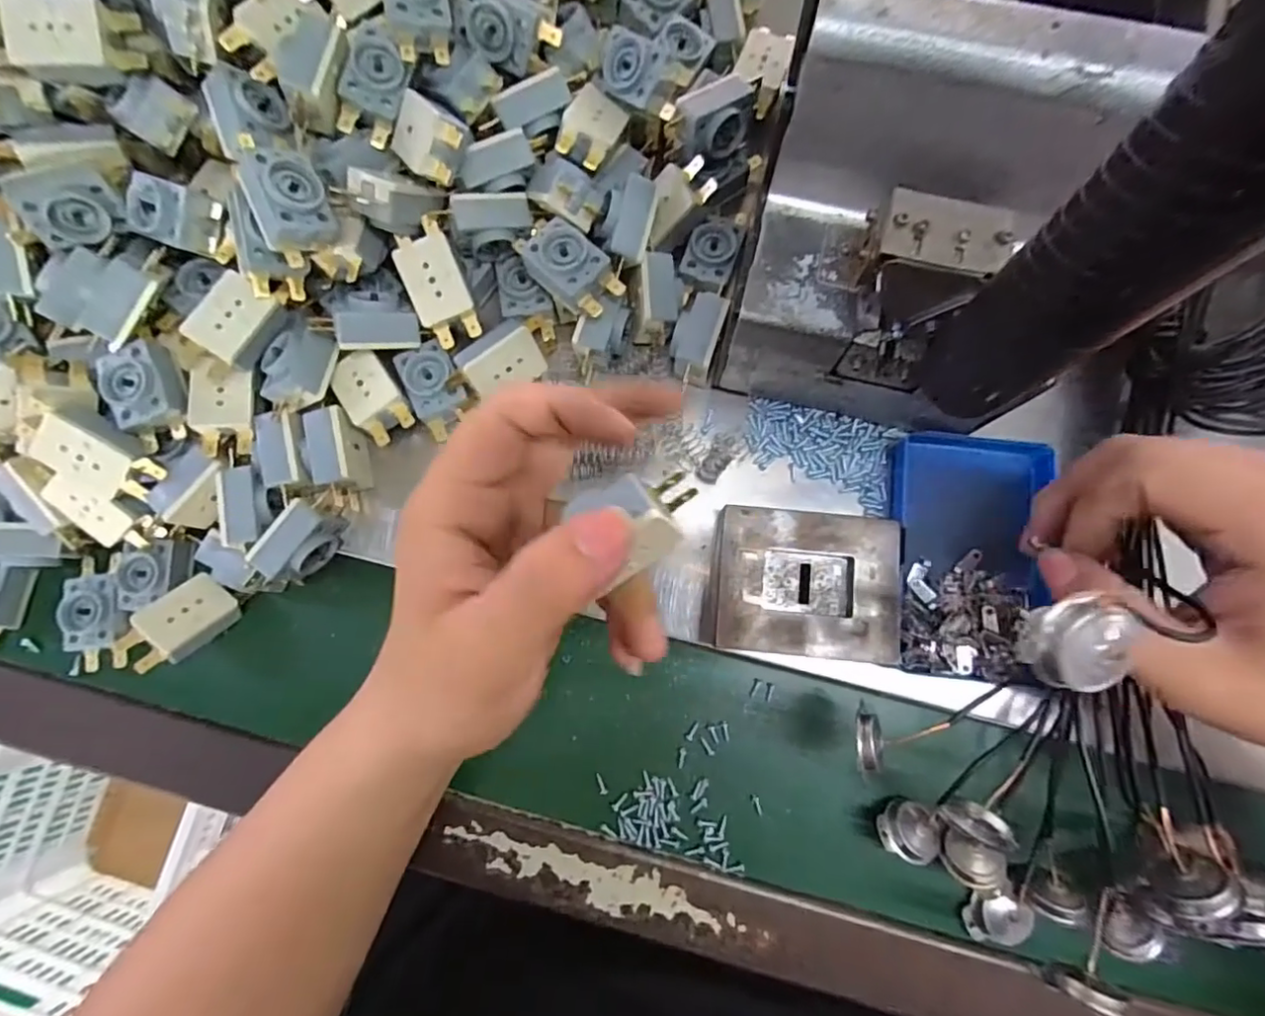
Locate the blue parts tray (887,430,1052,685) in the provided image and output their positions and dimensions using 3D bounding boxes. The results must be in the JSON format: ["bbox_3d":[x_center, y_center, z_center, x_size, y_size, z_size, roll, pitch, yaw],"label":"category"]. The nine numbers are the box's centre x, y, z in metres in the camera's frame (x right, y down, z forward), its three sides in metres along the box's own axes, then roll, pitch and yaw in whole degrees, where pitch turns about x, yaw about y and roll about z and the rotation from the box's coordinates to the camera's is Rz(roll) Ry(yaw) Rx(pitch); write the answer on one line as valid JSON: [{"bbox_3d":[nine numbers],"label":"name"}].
[{"bbox_3d":[0.160,0.022,0.278,0.068,0.014,0.112,7,82,3],"label":"blue parts tray"}]

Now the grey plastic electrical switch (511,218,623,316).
[{"bbox_3d":[-0.029,-0.112,0.278,0.030,0.018,0.048,-44,82,-5],"label":"grey plastic electrical switch"}]

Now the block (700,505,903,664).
[{"bbox_3d":[0.077,0.035,0.272,0.083,0.027,0.063,5,81,3],"label":"block"}]

